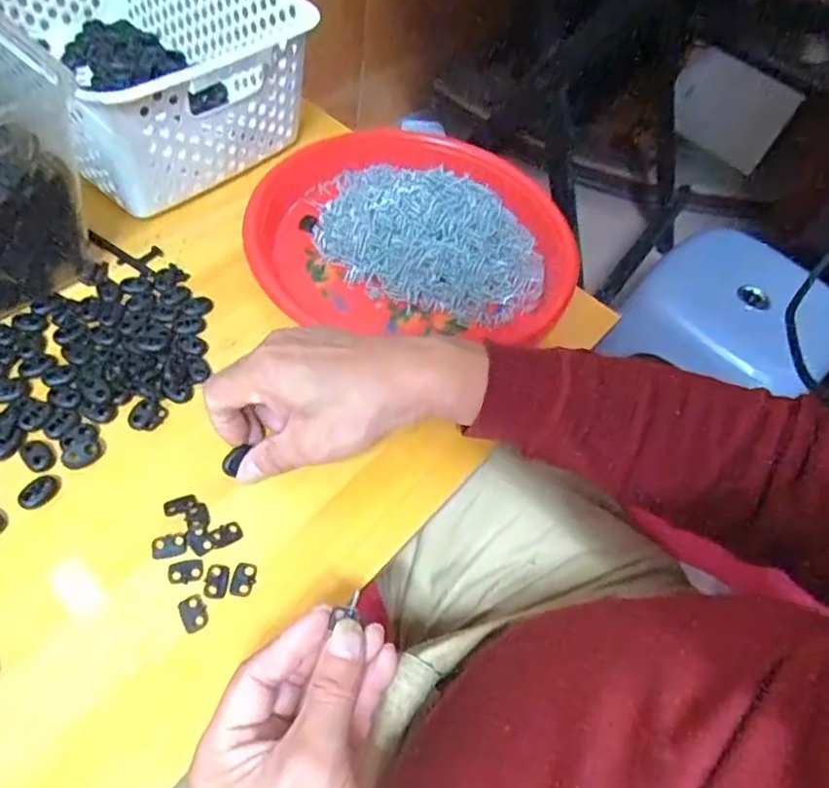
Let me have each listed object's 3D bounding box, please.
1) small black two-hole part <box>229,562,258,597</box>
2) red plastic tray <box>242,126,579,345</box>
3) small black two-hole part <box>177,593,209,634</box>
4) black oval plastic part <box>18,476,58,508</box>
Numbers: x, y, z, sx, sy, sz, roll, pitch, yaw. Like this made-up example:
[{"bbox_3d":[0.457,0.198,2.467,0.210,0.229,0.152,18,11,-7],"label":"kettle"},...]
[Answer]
[{"bbox_3d":[-0.096,0.103,0.343,0.012,0.004,0.019,13,60,3],"label":"small black two-hole part"},{"bbox_3d":[-0.003,-0.141,0.503,0.251,0.054,0.214,-3,60,-7],"label":"red plastic tray"},{"bbox_3d":[-0.119,0.118,0.330,0.013,0.004,0.018,-26,65,-19],"label":"small black two-hole part"},{"bbox_3d":[-0.217,0.056,0.354,0.015,0.004,0.021,37,63,16],"label":"black oval plastic part"}]

